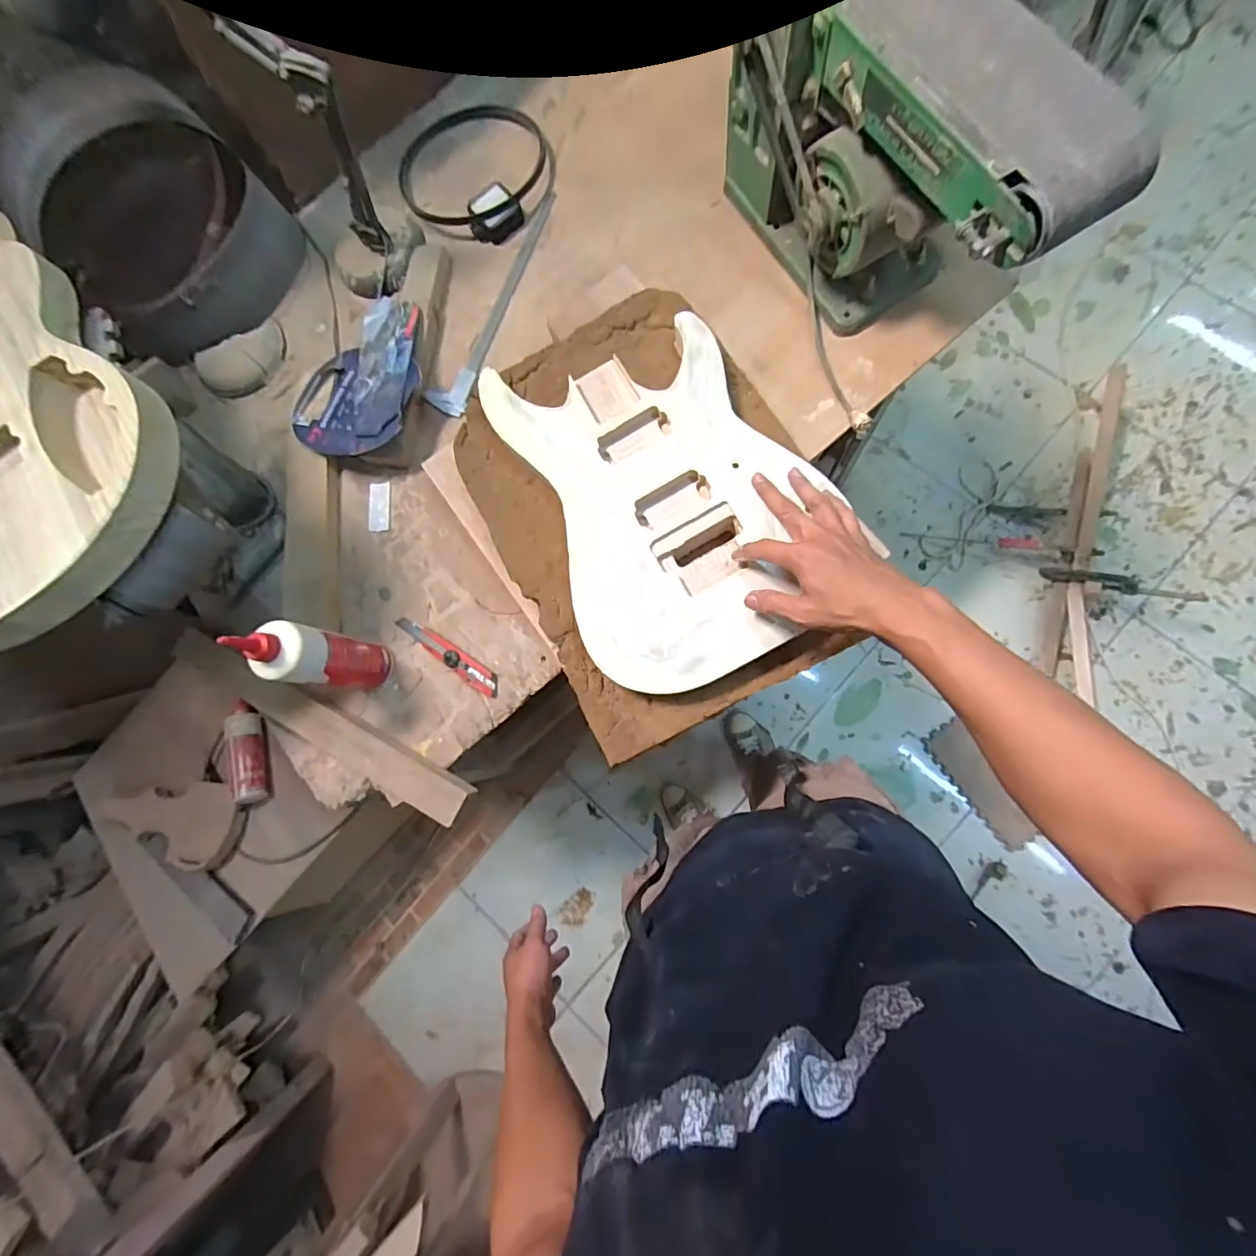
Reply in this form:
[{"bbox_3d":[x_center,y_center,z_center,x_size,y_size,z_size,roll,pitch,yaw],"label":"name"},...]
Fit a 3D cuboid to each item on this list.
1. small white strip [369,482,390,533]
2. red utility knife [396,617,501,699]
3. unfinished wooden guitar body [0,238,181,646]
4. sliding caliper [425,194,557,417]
[{"bbox_3d":[-0.369,-0.179,0.802,0.033,0.004,0.073,-4,82,7],"label":"small white strip"},{"bbox_3d":[-0.250,0.034,0.745,0.180,0.021,0.031,34,88,11],"label":"red utility knife"},{"bbox_3d":[-0.667,-0.217,0.545,0.322,0.055,0.492,-39,79,1],"label":"unfinished wooden guitar body"},{"bbox_3d":[-0.208,-0.500,0.832,0.058,0.007,0.374,22,86,0],"label":"sliding caliper"}]

